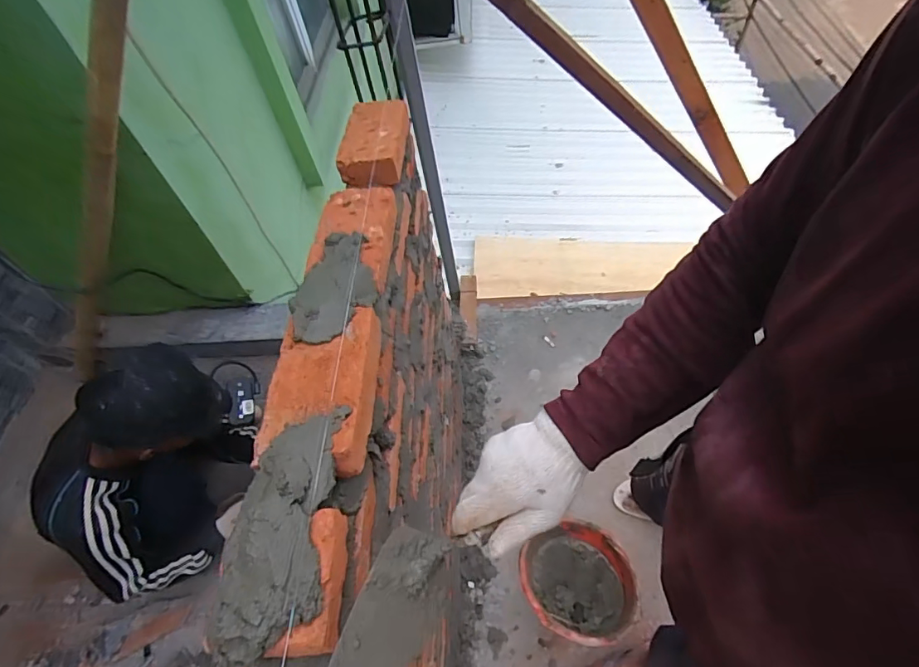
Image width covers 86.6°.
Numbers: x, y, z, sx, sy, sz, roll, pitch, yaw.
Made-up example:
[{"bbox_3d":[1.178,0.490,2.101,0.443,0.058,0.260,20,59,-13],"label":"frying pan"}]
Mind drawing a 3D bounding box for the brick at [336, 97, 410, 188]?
[{"bbox_3d":[-0.143,-0.336,0.839,0.110,0.057,0.184,-3,54,6],"label":"brick"}]

